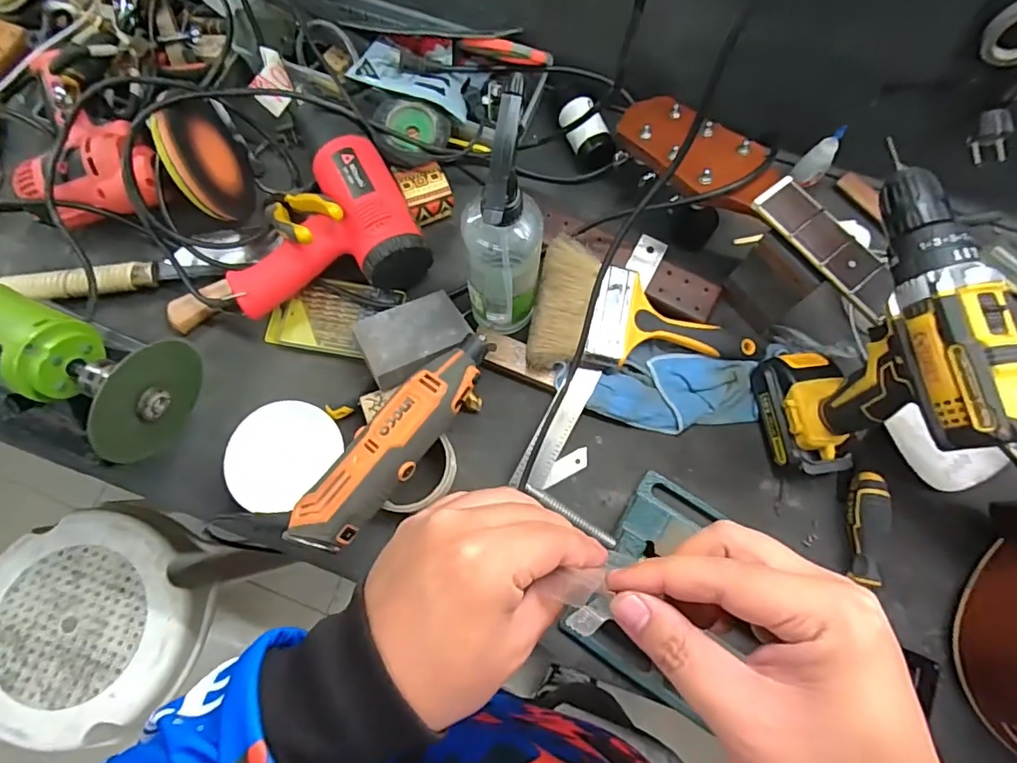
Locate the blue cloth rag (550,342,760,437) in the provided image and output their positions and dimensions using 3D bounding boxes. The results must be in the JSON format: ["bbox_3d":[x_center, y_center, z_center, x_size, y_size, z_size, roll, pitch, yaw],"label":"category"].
[{"bbox_3d":[0.147,0.002,0.517,0.194,0.020,0.087,11,73,3],"label":"blue cloth rag"}]

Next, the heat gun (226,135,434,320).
[{"bbox_3d":[-0.192,-0.151,0.524,0.188,0.064,0.151,-24,75,-8],"label":"heat gun"}]

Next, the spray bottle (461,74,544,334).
[{"bbox_3d":[-0.005,-0.115,0.432,0.066,0.233,0.074,-8,73,-3],"label":"spray bottle"}]

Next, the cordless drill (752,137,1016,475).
[{"bbox_3d":[0.291,-0.032,0.428,0.088,0.203,0.196,4,73,1],"label":"cordless drill"}]

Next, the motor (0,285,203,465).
[{"bbox_3d":[-0.381,-0.003,0.449,0.208,0.119,0.108,16,74,4],"label":"motor"}]

